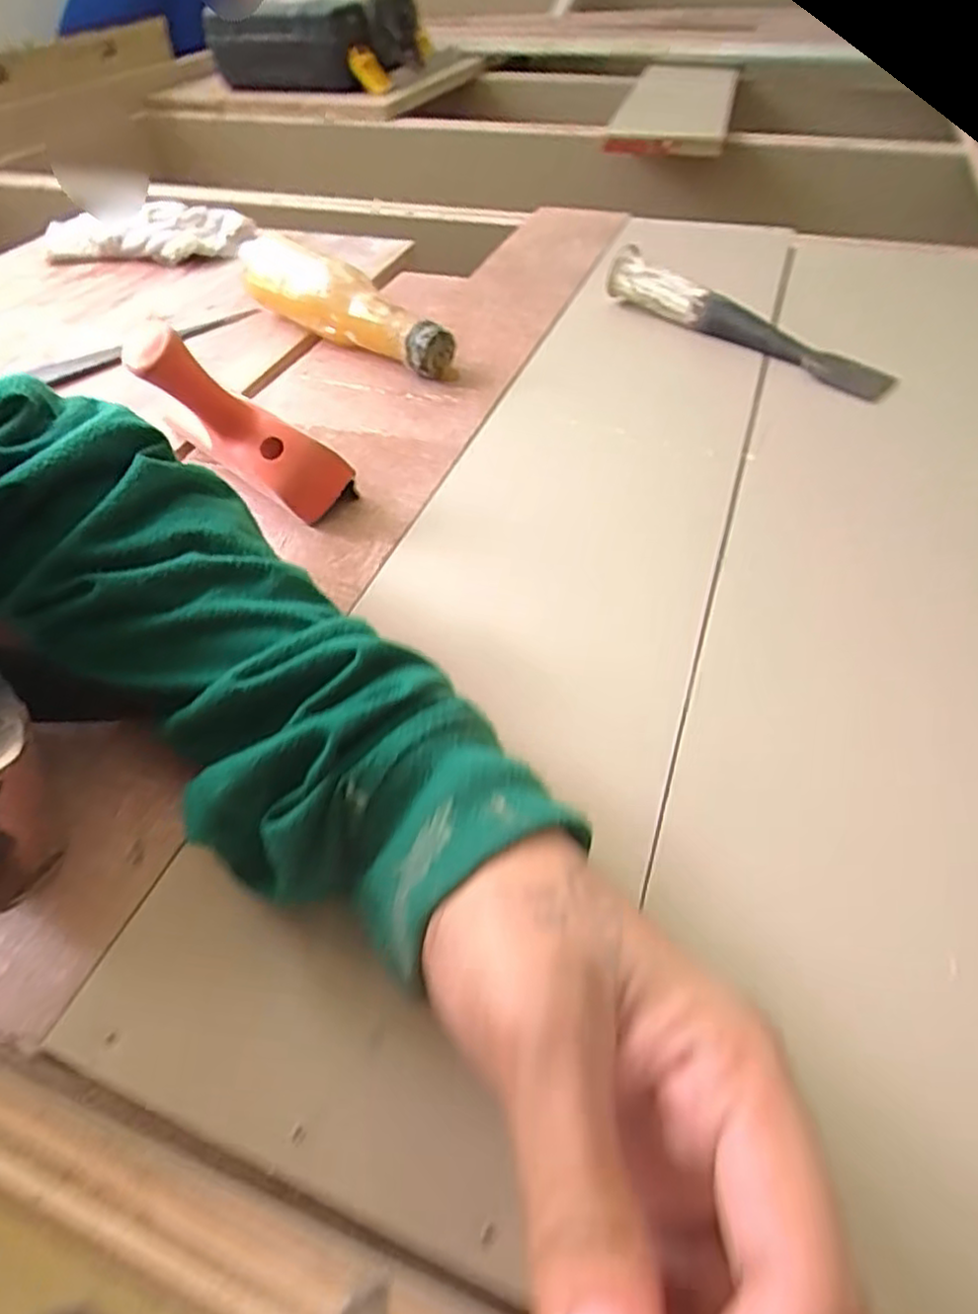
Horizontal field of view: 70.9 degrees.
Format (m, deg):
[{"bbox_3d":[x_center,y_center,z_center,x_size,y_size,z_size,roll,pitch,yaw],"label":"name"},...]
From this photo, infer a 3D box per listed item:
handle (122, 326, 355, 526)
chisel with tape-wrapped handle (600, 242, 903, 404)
[{"bbox_3d":[-0.119,-0.110,0.332,0.106,0.041,0.034,38,44,-24],"label":"handle"},{"bbox_3d":[0.165,-0.222,0.453,0.206,0.037,0.022,34,58,29],"label":"chisel with tape-wrapped handle"}]

